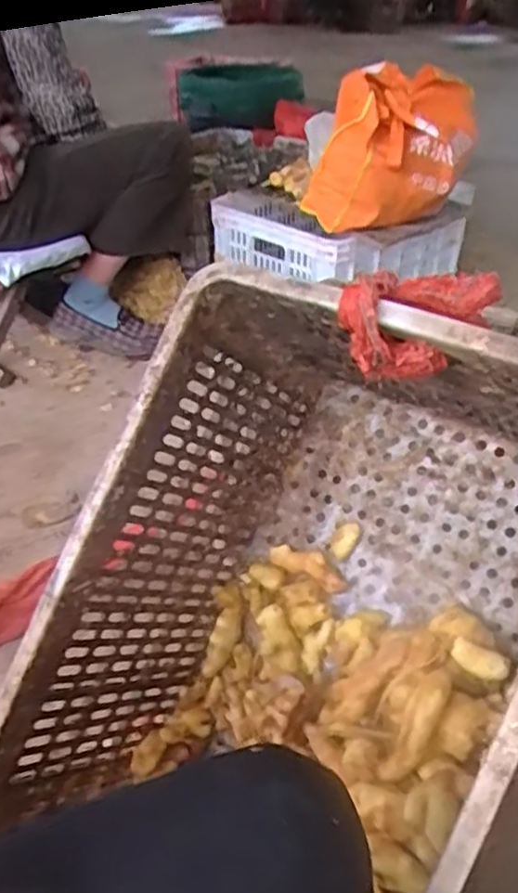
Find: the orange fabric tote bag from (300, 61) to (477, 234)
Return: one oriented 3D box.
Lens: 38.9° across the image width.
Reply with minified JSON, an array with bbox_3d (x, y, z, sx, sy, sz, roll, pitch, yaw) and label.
[{"bbox_3d":[0.229,-0.530,1.302,0.280,0.236,0.173,7,36,11],"label":"orange fabric tote bag"}]

